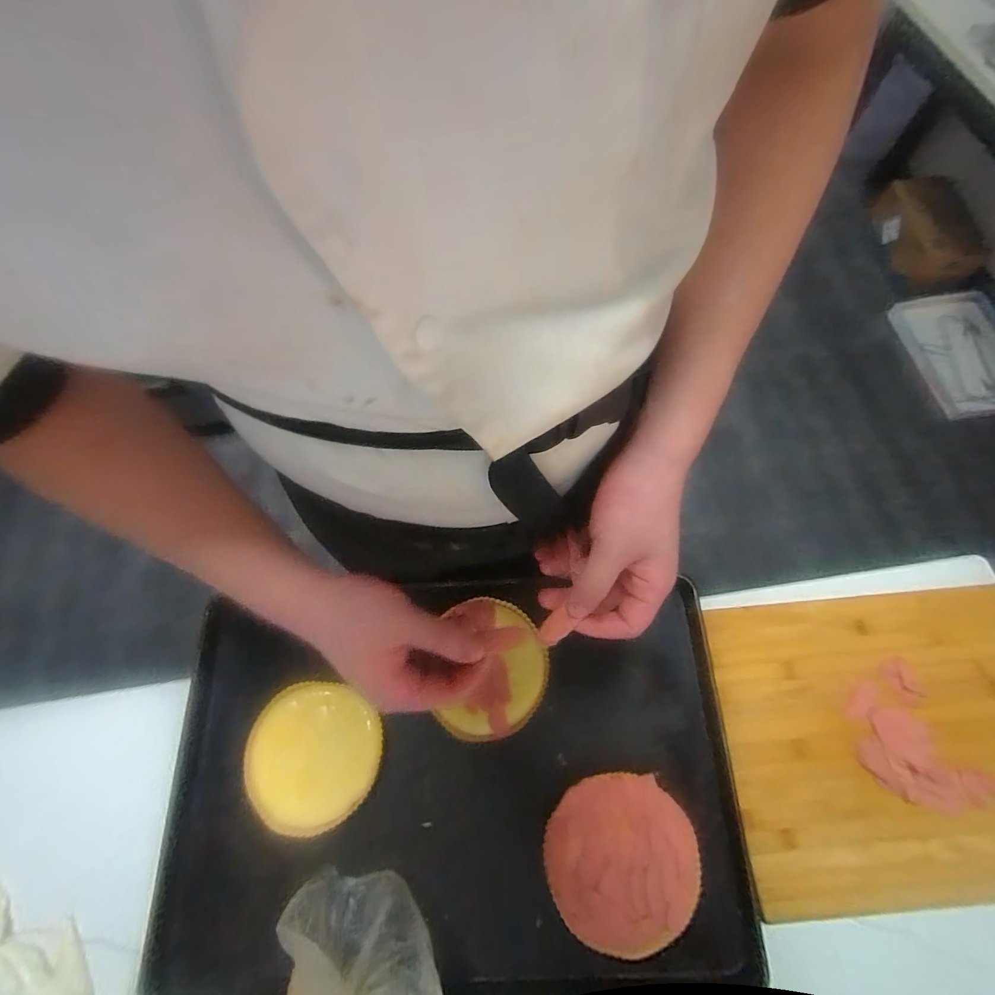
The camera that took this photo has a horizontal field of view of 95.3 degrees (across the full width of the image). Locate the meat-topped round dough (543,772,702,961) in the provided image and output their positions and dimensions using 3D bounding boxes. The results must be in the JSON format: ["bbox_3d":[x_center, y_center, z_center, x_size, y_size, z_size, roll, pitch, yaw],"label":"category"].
[{"bbox_3d":[0.126,0.364,0.457,0.147,0.013,0.138,-1,69,2],"label":"meat-topped round dough"}]

